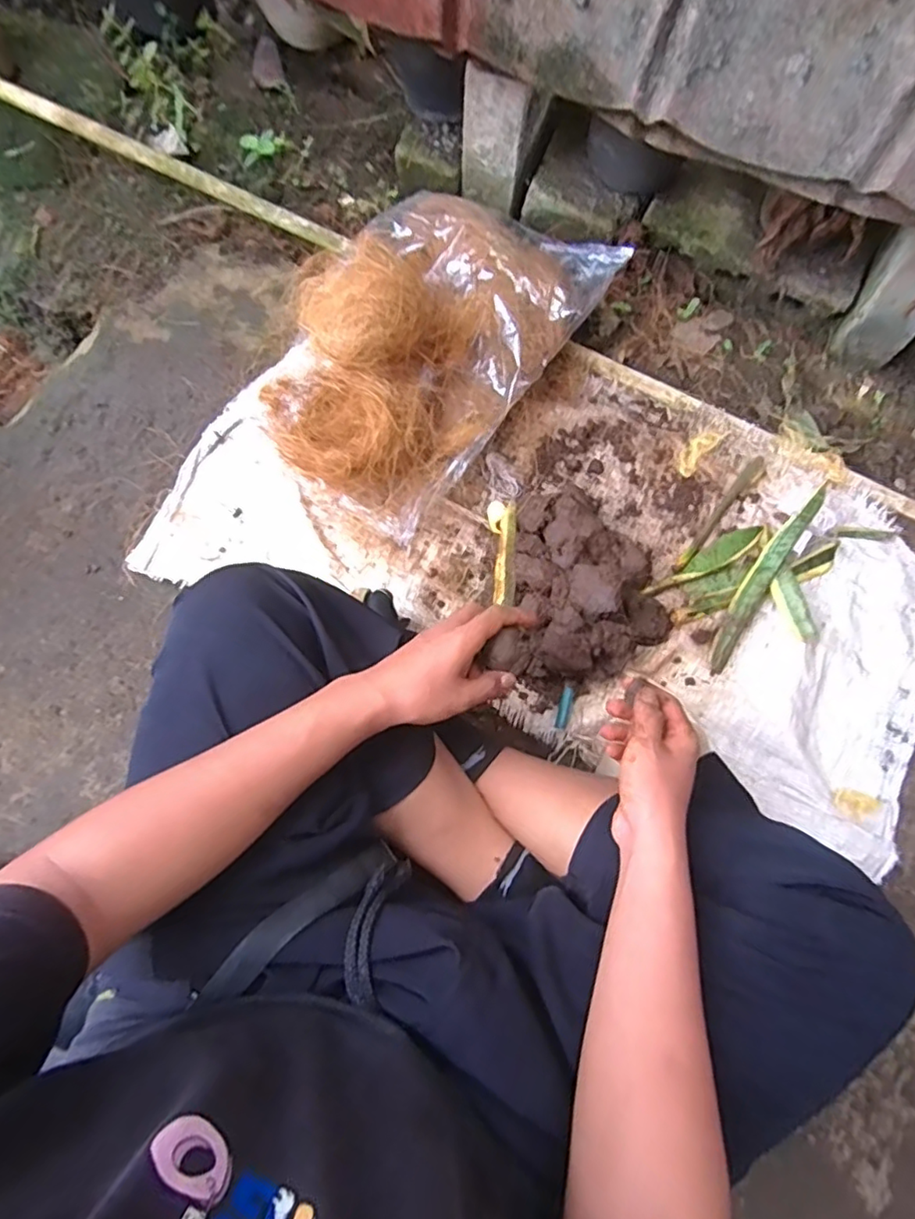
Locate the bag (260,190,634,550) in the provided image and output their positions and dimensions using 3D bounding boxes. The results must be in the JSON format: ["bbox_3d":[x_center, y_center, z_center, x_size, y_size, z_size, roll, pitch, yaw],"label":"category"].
[{"bbox_3d":[-0.030,-0.338,0.712,0.279,0.180,0.457,33,80,6],"label":"bag"}]

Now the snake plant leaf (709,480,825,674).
[{"bbox_3d":[0.375,-0.046,0.730,0.032,0.033,0.269,32,80,6],"label":"snake plant leaf"}]

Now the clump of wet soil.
[{"bbox_3d":[0.153,-0.039,0.702,0.167,0.080,0.227,-10,79,-2],"label":"clump of wet soil"}]

